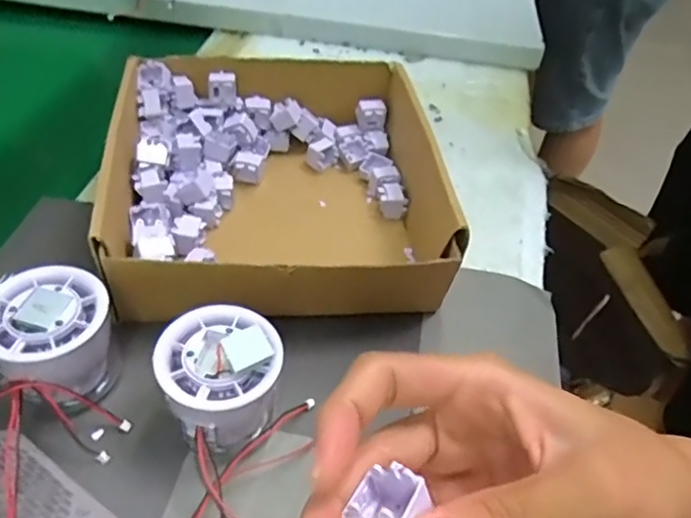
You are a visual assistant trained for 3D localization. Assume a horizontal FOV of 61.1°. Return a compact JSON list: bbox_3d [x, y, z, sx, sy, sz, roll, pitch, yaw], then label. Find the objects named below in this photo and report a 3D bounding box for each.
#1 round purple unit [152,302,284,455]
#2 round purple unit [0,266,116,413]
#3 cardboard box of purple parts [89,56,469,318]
[{"bbox_3d":[-0.062,0.061,0.287,0.055,0.057,0.058,3,45,-3],"label":"round purple unit"},{"bbox_3d":[-0.145,0.044,0.296,0.059,0.052,0.055,3,45,-3],"label":"round purple unit"},{"bbox_3d":[-0.045,-0.053,0.395,0.200,0.063,0.208,-3,45,-8],"label":"cardboard box of purple parts"}]

